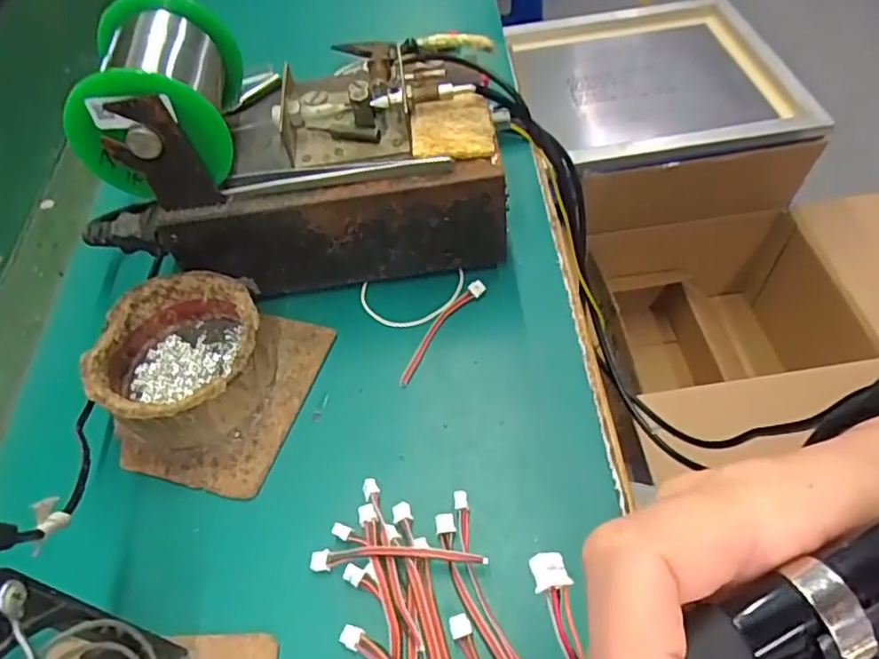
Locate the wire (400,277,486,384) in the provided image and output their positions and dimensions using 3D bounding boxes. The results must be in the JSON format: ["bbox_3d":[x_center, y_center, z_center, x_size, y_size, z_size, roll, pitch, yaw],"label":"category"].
[{"bbox_3d":[0.000,-0.001,0.338,0.011,0.009,0.074,30,62,25],"label":"wire"}]

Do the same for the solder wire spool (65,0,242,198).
[{"bbox_3d":[-0.133,-0.113,0.310,0.068,0.070,0.088,-6,53,1],"label":"solder wire spool"}]

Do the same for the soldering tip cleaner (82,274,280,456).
[{"bbox_3d":[-0.129,0.015,0.318,0.084,0.041,0.084,-3,54,4],"label":"soldering tip cleaner"}]

